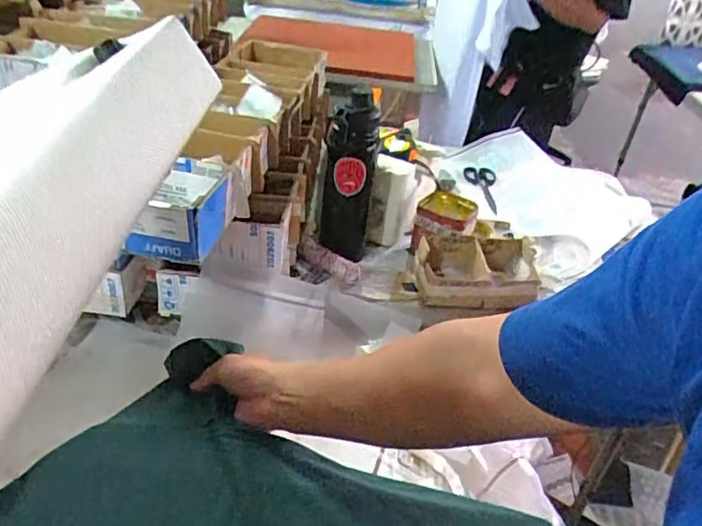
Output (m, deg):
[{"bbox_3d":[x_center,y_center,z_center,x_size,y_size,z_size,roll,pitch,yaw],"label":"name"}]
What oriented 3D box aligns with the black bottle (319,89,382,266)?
[{"bbox_3d":[-0.006,-0.112,0.877,0.071,0.271,0.072,6,36,0],"label":"black bottle"}]

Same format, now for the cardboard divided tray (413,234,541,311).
[{"bbox_3d":[0.196,0.018,0.910,0.188,0.071,0.116,0,36,-8],"label":"cardboard divided tray"}]

